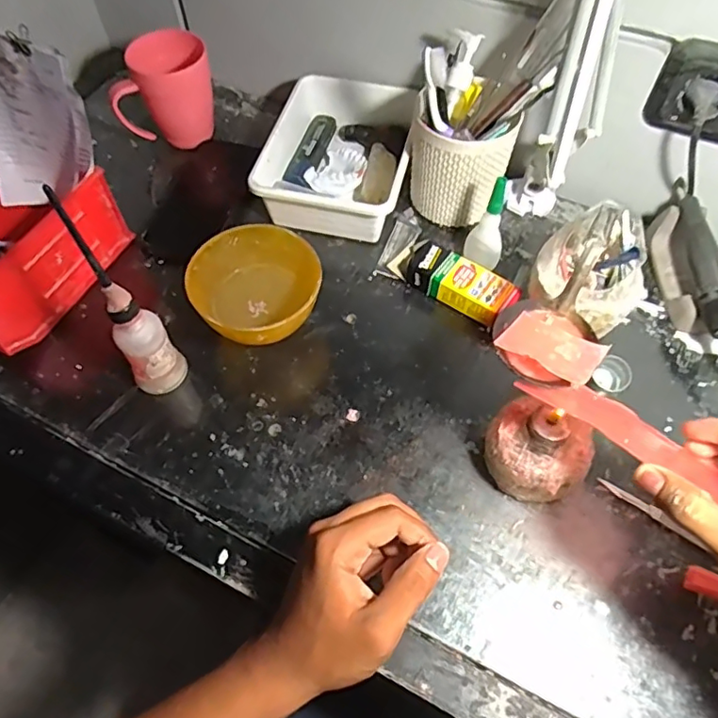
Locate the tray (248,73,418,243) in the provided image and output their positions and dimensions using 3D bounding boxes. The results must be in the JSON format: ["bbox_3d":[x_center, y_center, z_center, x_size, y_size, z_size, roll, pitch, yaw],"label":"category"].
[{"bbox_3d":[-0.018,-0.212,0.597,0.141,0.056,0.183,11,59,6],"label":"tray"}]

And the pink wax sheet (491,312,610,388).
[{"bbox_3d":[0.132,-0.009,0.387,0.064,0.012,0.042,31,64,18],"label":"pink wax sheet"}]

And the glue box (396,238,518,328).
[{"bbox_3d":[0.091,-0.071,0.536,0.111,0.028,0.046,32,64,18],"label":"glue box"}]

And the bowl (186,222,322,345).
[{"bbox_3d":[-0.087,-0.058,0.500,0.105,0.063,0.108,0,59,0],"label":"bowl"}]

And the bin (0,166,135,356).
[{"bbox_3d":[-0.306,-0.096,0.516,0.095,0.092,0.168,21,61,12],"label":"bin"}]

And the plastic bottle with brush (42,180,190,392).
[{"bbox_3d":[-0.177,-0.035,0.424,0.043,0.180,0.049,-38,66,-21],"label":"plastic bottle with brush"}]

